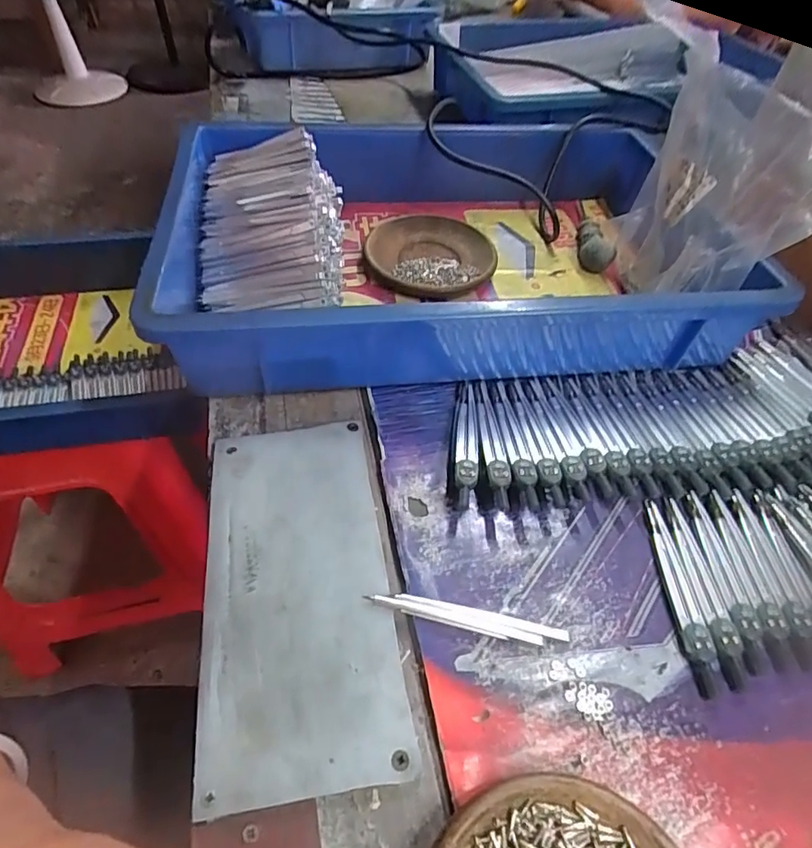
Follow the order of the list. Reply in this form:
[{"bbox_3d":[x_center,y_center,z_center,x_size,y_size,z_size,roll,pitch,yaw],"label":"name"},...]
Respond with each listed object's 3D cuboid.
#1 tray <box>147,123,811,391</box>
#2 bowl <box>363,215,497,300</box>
[{"bbox_3d":[0.037,-0.160,0.447,0.433,0.074,0.294,-5,51,-8],"label":"tray"},{"bbox_3d":[0.021,-0.151,0.476,0.113,0.017,0.111,2,51,-2],"label":"bowl"}]

